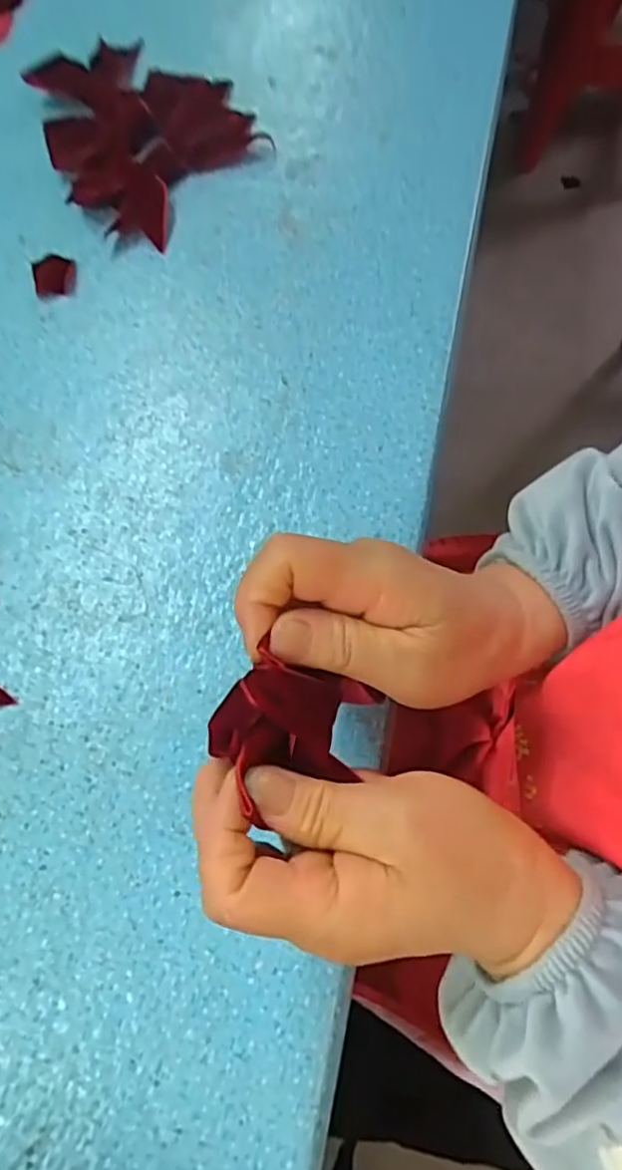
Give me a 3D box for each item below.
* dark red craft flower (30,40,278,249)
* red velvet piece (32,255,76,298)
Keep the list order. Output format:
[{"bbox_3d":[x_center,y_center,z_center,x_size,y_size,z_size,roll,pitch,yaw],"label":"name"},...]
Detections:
[{"bbox_3d":[-0.118,-0.337,0.483,0.143,0.017,0.215,-23,69,-6],"label":"dark red craft flower"},{"bbox_3d":[-0.172,-0.207,0.441,0.028,0.004,0.039,-15,68,-3],"label":"red velvet piece"}]

